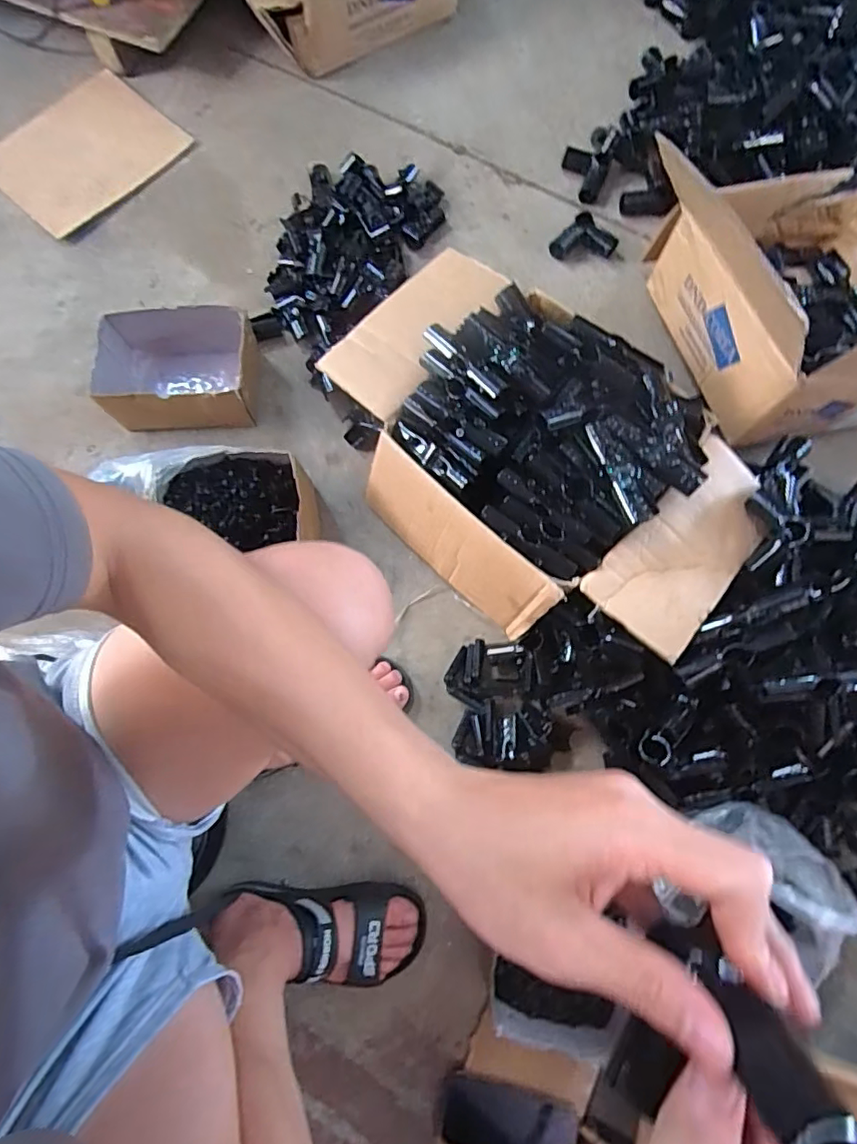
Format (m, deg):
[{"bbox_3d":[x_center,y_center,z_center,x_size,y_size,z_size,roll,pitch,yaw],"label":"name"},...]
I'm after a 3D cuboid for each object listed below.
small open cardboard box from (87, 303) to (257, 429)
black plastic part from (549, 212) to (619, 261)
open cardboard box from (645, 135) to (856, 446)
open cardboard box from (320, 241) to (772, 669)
[{"bbox_3d":[-0.366,-0.293,0.821,0.222,0.097,0.153,-1,76,1],"label":"small open cardboard box"},{"bbox_3d":[0.255,-0.532,0.914,0.080,0.029,0.088,42,80,11],"label":"black plastic part"},{"bbox_3d":[0.579,-0.403,0.749,0.509,0.257,0.365,-16,76,-3],"label":"open cardboard box"},{"bbox_3d":[0.130,-0.149,0.714,0.567,0.166,0.347,41,80,10],"label":"open cardboard box"}]

